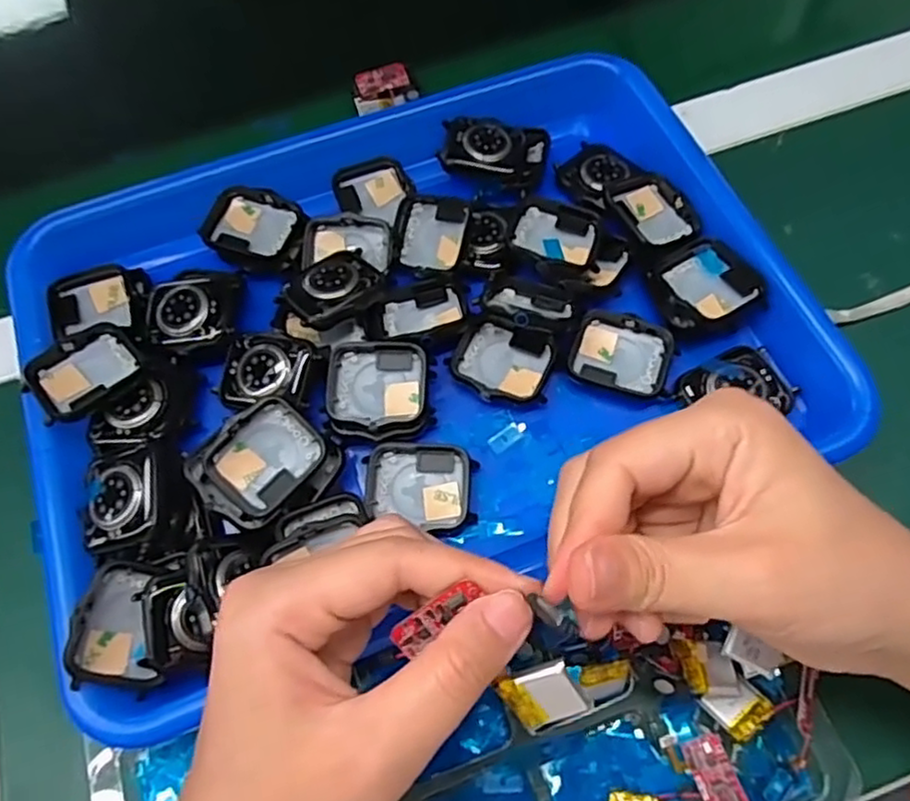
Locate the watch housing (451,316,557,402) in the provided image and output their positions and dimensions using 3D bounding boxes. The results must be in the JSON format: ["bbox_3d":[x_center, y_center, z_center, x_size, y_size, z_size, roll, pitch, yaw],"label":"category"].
[{"bbox_3d":[0.022,-0.018,0.304,0.042,0.010,0.039,19,67,12],"label":"watch housing"}]

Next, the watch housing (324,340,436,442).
[{"bbox_3d":[-0.032,-0.004,0.292,0.044,0.014,0.040,-1,64,3],"label":"watch housing"}]

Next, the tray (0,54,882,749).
[{"bbox_3d":[-0.022,-0.035,0.313,0.321,0.042,0.247,-20,65,-7],"label":"tray"}]

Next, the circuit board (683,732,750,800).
[{"bbox_3d":[0.095,0.138,0.247,0.016,0.004,0.030,-15,65,-4],"label":"circuit board"}]

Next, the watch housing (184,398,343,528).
[{"bbox_3d":[-0.076,0.026,0.274,0.049,0.011,0.044,-42,95,-16],"label":"watch housing"}]

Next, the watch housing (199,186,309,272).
[{"bbox_3d":[-0.095,-0.083,0.331,0.046,0.012,0.039,15,66,10],"label":"watch housing"}]

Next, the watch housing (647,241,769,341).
[{"bbox_3d":[0.113,-0.050,0.307,0.042,0.012,0.044,-30,62,-5],"label":"watch housing"}]

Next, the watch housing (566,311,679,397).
[{"bbox_3d":[0.073,-0.021,0.301,0.043,0.008,0.037,15,66,11],"label":"watch housing"}]

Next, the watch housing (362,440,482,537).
[{"bbox_3d":[-0.014,0.037,0.282,0.044,0.010,0.037,-2,64,3],"label":"watch housing"}]

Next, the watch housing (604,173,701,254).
[{"bbox_3d":[0.095,-0.092,0.327,0.037,0.012,0.047,-30,66,-10],"label":"watch housing"}]

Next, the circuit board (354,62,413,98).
[{"bbox_3d":[-0.042,-0.187,0.400,0.031,0.004,0.020,-16,83,-4],"label":"circuit board"}]

